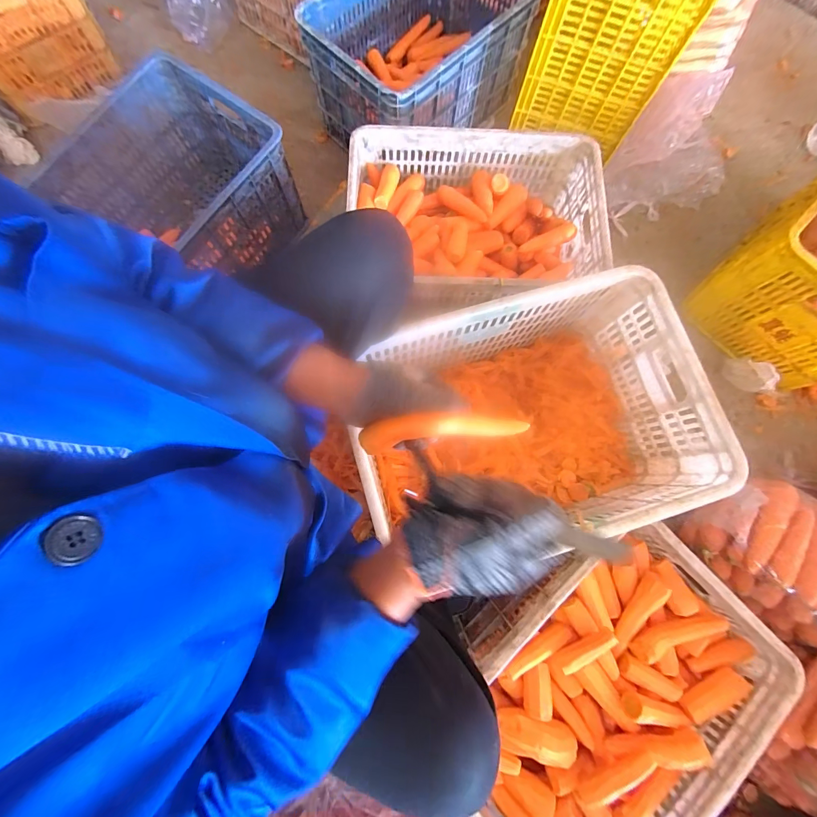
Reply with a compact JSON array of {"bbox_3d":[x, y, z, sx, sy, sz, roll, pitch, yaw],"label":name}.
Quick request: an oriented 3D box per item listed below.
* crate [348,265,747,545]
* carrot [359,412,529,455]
[{"bbox_3d":[0.218,0.036,0.726,0.597,0.263,0.427,-18,79,-4],"label":"crate"},{"bbox_3d":[0.040,0.024,0.381,0.178,0.024,0.030,-5,79,-5],"label":"carrot"}]

